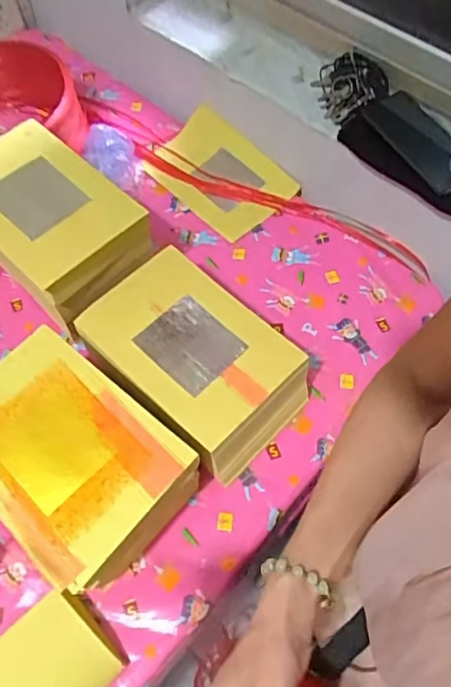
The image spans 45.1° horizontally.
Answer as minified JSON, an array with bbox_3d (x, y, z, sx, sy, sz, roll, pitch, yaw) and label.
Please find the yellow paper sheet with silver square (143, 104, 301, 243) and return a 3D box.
[{"bbox_3d":[-0.015,-0.285,0.909,0.235,0.052,0.146,44,104,10],"label":"yellow paper sheet with silver square"}]

